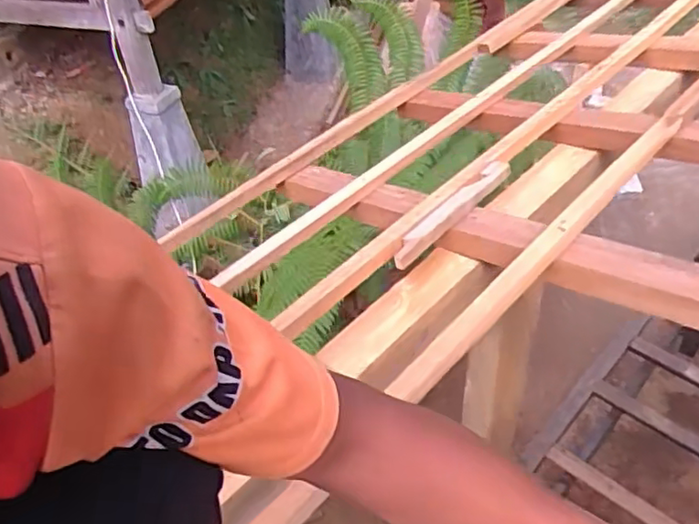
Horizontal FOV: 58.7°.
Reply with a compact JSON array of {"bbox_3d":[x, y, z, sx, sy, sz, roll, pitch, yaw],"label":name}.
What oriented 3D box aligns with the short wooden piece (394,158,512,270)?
[{"bbox_3d":[0.157,-0.080,0.943,0.035,0.018,0.274,33,57,32],"label":"short wooden piece"}]

